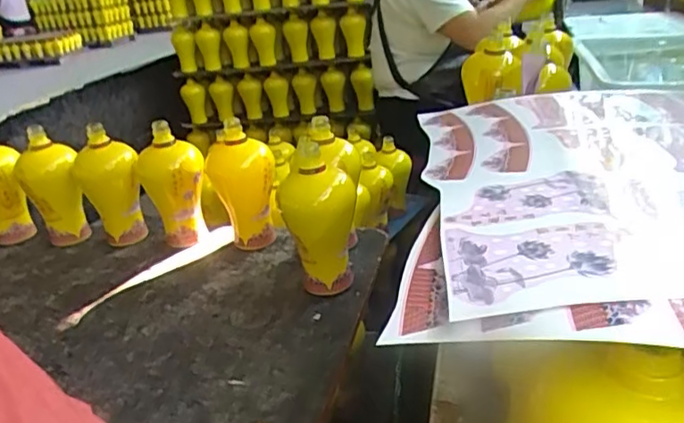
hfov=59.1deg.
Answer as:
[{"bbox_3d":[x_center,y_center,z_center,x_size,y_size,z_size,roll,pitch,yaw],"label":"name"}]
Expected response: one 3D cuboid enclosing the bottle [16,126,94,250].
[{"bbox_3d":[-0.466,-0.033,0.972,0.080,0.198,0.068,-22,28,-29],"label":"bottle"}]

